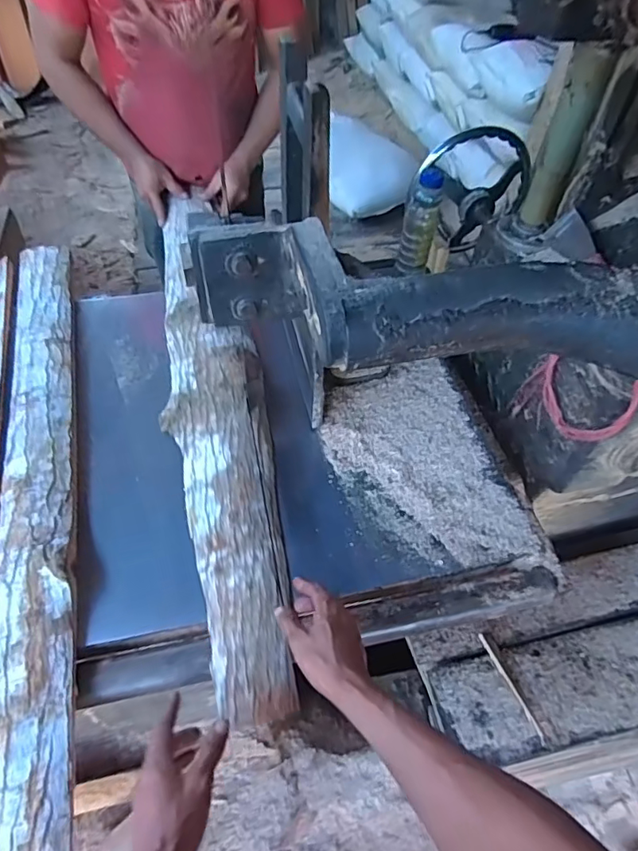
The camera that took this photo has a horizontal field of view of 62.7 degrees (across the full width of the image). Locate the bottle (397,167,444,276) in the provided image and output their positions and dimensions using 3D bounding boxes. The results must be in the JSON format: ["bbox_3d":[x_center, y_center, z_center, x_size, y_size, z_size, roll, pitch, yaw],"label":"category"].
[{"bbox_3d":[0.190,-0.377,0.980,0.055,0.195,0.055,1,52,-2],"label":"bottle"}]

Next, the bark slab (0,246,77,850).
[{"bbox_3d":[-0.384,0.103,0.710,0.104,0.039,1.098,-12,54,-11],"label":"bark slab"}]

